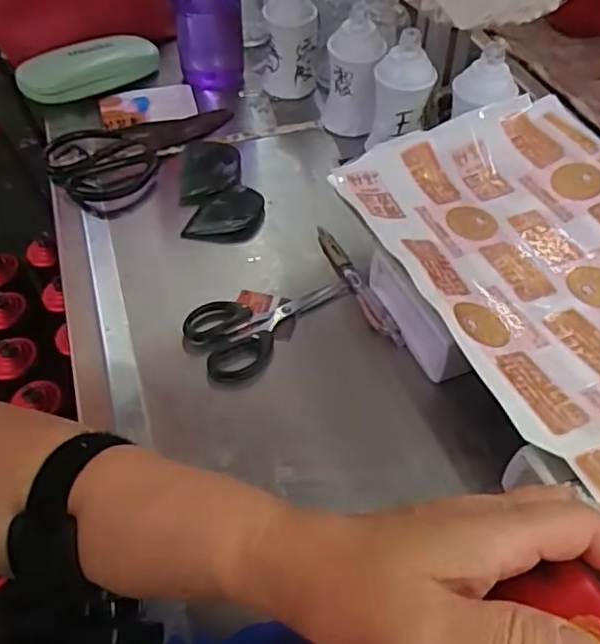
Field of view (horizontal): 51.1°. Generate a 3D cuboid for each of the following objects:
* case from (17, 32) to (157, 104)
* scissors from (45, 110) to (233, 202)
[{"bbox_3d":[-0.225,-0.271,0.681,0.150,0.047,0.054,-33,57,-22],"label":"case"},{"bbox_3d":[-0.154,-0.182,0.625,0.193,0.021,0.099,-38,58,-24],"label":"scissors"}]

